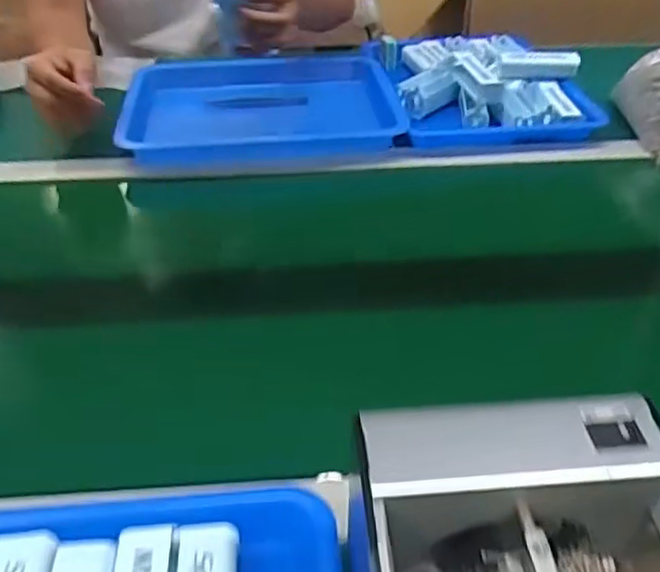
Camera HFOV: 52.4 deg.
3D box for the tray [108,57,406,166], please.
[{"bbox_3d":[-0.089,-0.235,0.865,0.339,0.047,0.248,-5,39,-6],"label":"tray"}]

